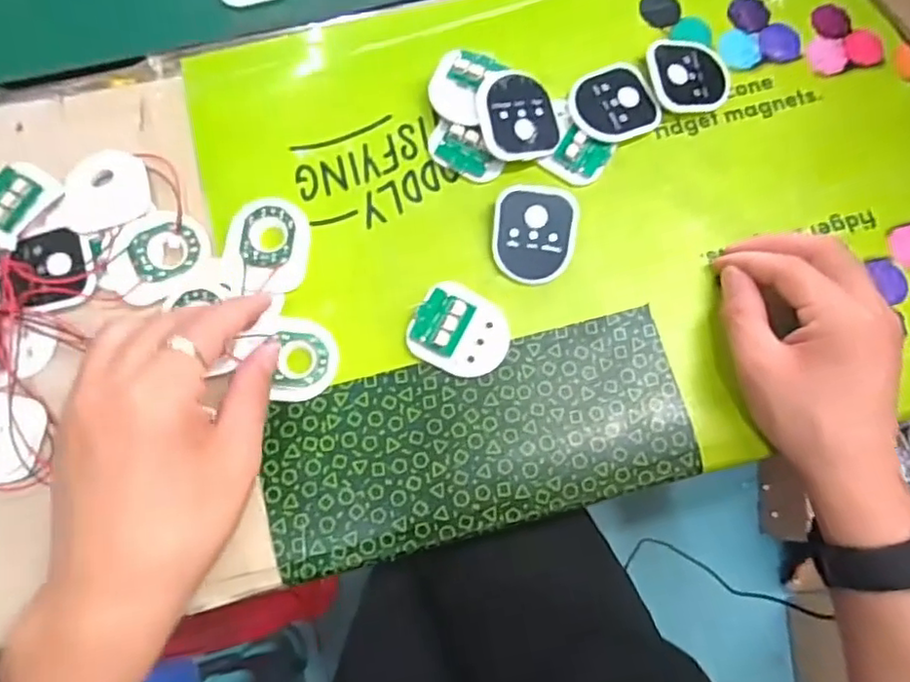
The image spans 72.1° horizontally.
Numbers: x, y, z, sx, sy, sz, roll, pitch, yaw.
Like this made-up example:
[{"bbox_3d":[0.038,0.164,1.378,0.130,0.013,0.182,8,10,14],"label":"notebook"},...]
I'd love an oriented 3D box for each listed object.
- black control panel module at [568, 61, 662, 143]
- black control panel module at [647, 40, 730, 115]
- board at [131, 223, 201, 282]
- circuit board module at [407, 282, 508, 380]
[{"bbox_3d":[0.099,-0.150,0.397,0.054,0.015,0.050,-25,78,-8],"label":"black control panel module"},{"bbox_3d":[0.152,-0.171,0.402,0.056,0.006,0.046,-8,88,-15],"label":"black control panel module"},{"bbox_3d":[-0.170,-0.052,0.368,0.037,0.004,0.030,-22,89,-12],"label":"board"},{"bbox_3d":[0.003,-0.006,0.370,0.057,0.012,0.049,29,77,6],"label":"circuit board module"}]

